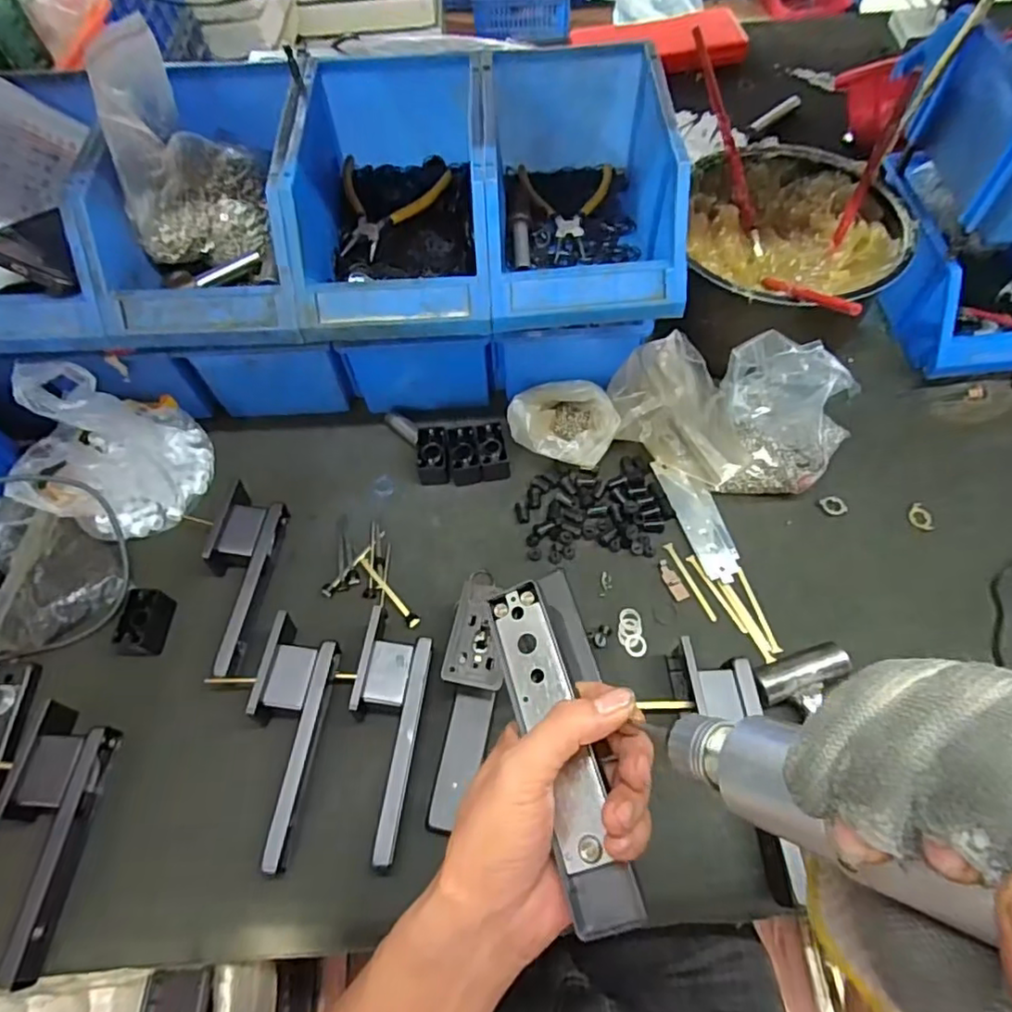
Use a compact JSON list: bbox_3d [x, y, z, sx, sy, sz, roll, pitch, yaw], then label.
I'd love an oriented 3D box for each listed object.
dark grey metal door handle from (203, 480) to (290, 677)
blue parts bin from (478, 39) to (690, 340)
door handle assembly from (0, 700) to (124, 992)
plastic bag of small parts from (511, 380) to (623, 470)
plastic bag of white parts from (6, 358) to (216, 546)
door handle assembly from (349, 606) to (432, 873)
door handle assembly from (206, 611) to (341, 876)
[{"bbox_3d":[-0.248,0.067,0.556,0.052,0.048,0.175,2,63,4],"label":"dark grey metal door handle"},{"bbox_3d":[0.058,-0.269,0.516,0.147,0.113,0.246,-3,62,1],"label":"blue parts bin"},{"bbox_3d":[-0.351,0.244,0.452,0.061,0.036,0.180,1,63,4],"label":"door handle assembly"},{"bbox_3d":[0.059,-0.085,0.612,0.105,0.047,0.089,22,66,14],"label":"plastic bag of small parts"},{"bbox_3d":[-0.379,-0.058,0.556,0.156,0.163,0.125,-41,68,-17],"label":"plastic bag of white parts"},{"bbox_3d":[-0.095,0.174,0.474,0.061,0.038,0.185,4,63,5],"label":"door handle assembly"},{"bbox_3d":[-0.197,0.179,0.482,0.098,0.044,0.183,5,63,6],"label":"door handle assembly"}]

